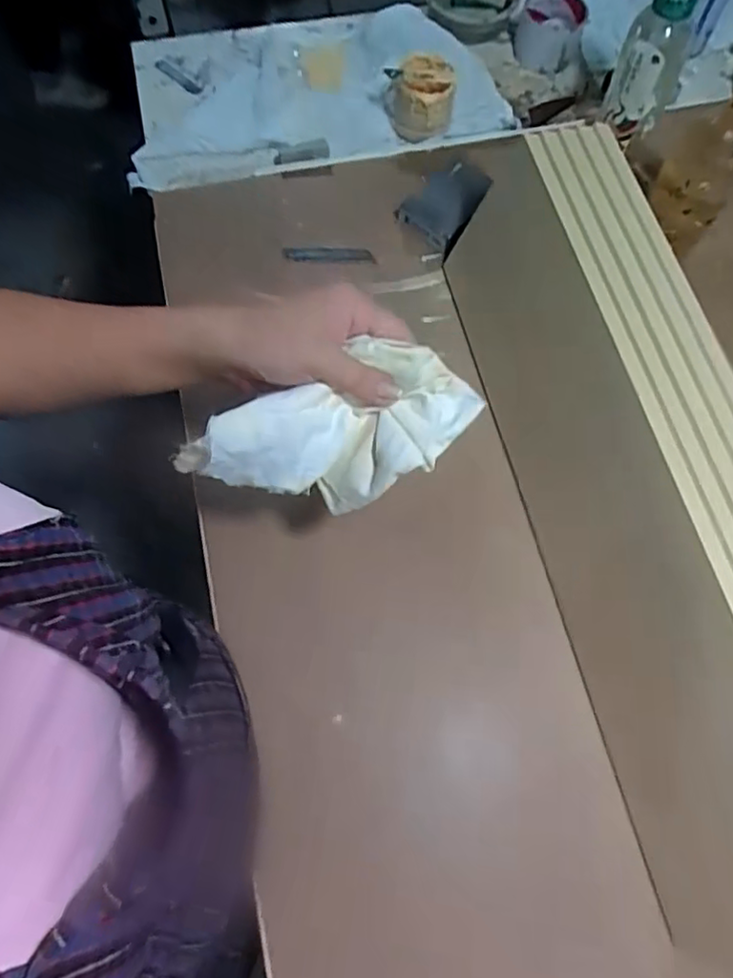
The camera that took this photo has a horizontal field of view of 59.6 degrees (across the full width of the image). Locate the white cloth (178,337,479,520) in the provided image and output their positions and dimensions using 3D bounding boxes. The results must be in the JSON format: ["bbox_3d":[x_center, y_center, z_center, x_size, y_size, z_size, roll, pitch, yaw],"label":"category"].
[{"bbox_3d":[-0.024,-0.033,0.432,0.192,0.079,0.076,-14,69,4],"label":"white cloth"}]

